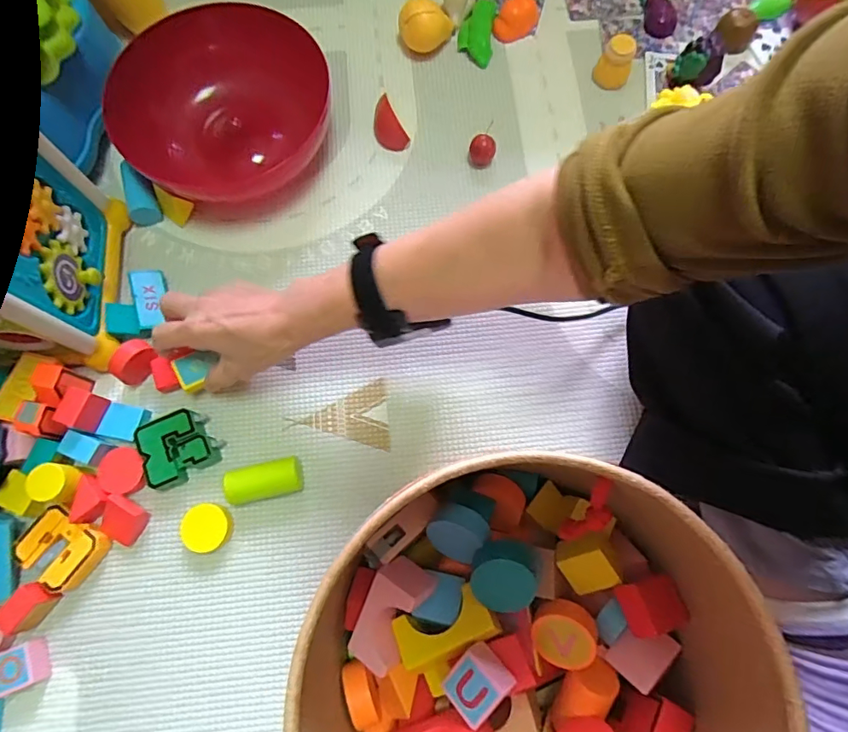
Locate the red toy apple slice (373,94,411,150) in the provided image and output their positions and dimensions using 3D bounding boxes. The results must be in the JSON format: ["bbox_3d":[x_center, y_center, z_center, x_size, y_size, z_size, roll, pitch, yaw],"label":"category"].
[{"bbox_3d":[-0.039,-0.253,0.518,0.026,0.026,0.052,-29,77,-7],"label":"red toy apple slice"}]

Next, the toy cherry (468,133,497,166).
[{"bbox_3d":[0.061,-0.224,0.511,0.027,0.024,0.021,11,75,4],"label":"toy cherry"}]

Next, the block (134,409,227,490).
[{"bbox_3d":[-0.216,0.071,0.434,0.057,0.024,0.055,-28,77,-6],"label":"block"}]

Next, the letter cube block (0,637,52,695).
[{"bbox_3d":[-0.317,0.235,0.385,0.030,0.025,0.031,-18,76,-4],"label":"letter cube block"}]

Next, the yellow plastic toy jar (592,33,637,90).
[{"bbox_3d":[0.206,-0.327,0.528,0.036,0.044,0.031,20,76,6],"label":"yellow plastic toy jar"}]

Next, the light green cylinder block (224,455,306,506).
[{"bbox_3d":[-0.137,0.099,0.423,0.065,0.031,0.027,-13,75,-3],"label":"light green cylinder block"}]

